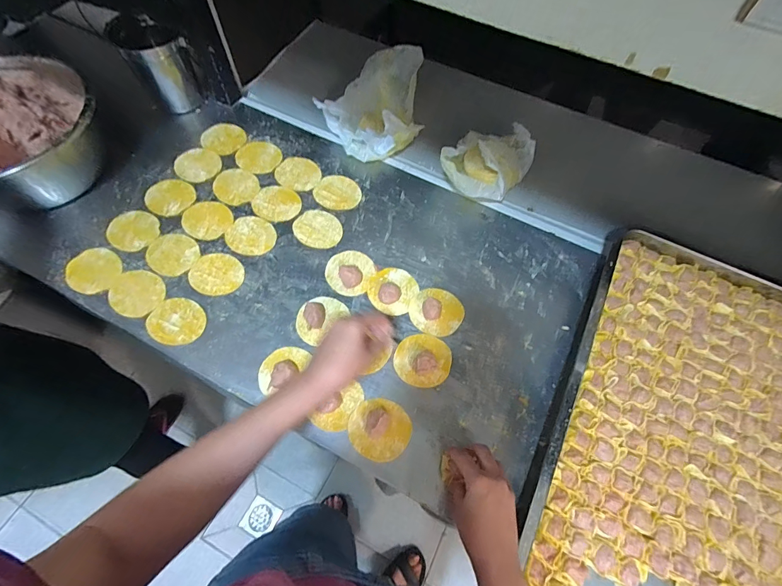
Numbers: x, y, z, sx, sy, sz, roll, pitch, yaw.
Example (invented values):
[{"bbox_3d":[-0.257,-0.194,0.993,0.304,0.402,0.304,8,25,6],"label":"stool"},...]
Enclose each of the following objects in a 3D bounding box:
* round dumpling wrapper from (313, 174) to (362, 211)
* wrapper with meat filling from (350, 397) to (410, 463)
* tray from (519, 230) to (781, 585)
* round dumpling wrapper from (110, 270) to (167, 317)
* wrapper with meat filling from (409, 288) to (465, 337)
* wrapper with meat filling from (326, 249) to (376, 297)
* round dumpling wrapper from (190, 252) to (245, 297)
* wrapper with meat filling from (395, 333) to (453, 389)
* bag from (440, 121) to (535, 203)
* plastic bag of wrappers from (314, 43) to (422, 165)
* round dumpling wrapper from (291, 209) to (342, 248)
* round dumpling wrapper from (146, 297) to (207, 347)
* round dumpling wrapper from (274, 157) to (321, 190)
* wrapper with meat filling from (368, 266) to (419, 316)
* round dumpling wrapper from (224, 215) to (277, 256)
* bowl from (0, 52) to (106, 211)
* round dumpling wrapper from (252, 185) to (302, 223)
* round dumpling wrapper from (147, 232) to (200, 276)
[{"bbox_3d":[-0.096,-0.183,0.673,0.083,0.004,0.072,26,66,10],"label":"round dumpling wrapper"},{"bbox_3d":[-0.015,0.180,0.493,0.081,0.026,0.077,1,64,-2],"label":"wrapper with meat filling"},{"bbox_3d":[0.414,0.205,0.483,0.387,0.054,0.587,27,66,10],"label":"tray"},{"bbox_3d":[-0.396,-0.001,0.576,0.084,0.005,0.072,38,68,15],"label":"round dumpling wrapper"},{"bbox_3d":[0.072,0.024,0.570,0.078,0.026,0.078,1,64,-2],"label":"wrapper with meat filling"},{"bbox_3d":[-0.066,-0.039,0.596,0.076,0.023,0.083,1,64,-2],"label":"wrapper with meat filling"},{"bbox_3d":[-0.278,-0.031,0.594,0.082,0.004,0.072,23,65,8],"label":"round dumpling wrapper"},{"bbox_3d":[0.048,0.094,0.536,0.080,0.026,0.076,1,64,-2],"label":"wrapper with meat filling"},{"bbox_3d":[0.166,-0.226,0.648,0.119,0.098,0.163,34,67,13],"label":"bag"},{"bbox_3d":[-0.016,-0.353,0.704,0.145,0.103,0.208,42,69,16],"label":"plastic bag of wrappers"},{"bbox_3d":[-0.125,-0.111,0.639,0.083,0.004,0.073,26,66,10],"label":"round dumpling wrapper"},{"bbox_3d":[-0.321,0.042,0.557,0.083,0.004,0.072,21,65,8],"label":"round dumpling wrapper"},{"bbox_3d":[-0.173,-0.224,0.693,0.087,0.004,0.076,31,67,12],"label":"round dumpling wrapper"},{"bbox_3d":[0.005,-0.008,0.586,0.074,0.021,0.081,1,64,-2],"label":"wrapper with meat filling"},{"bbox_3d":[-0.238,-0.097,0.630,0.083,0.004,0.072,27,66,10],"label":"round dumpling wrapper"},{"bbox_3d":[-0.619,-0.253,0.605,0.243,0.163,0.254,1,64,-2],"label":"bowl"},{"bbox_3d":[-0.203,-0.159,0.660,0.083,0.004,0.073,27,66,10],"label":"round dumpling wrapper"},{"bbox_3d":[-0.360,-0.066,0.611,0.084,0.004,0.073,32,67,12],"label":"round dumpling wrapper"}]

